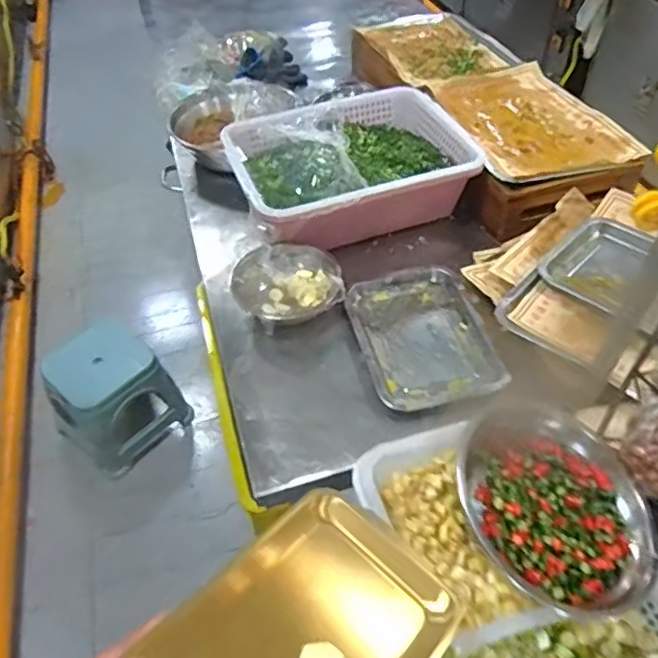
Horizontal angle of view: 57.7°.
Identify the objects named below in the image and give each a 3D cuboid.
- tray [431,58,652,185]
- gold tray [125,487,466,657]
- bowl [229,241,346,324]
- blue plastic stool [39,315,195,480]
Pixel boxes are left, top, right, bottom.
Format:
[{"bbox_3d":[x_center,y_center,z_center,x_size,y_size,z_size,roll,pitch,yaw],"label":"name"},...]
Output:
[{"bbox_3d":[0.357,-0.385,1.084,0.258,0.024,0.369,-17,51,-9],"label":"tray"},{"bbox_3d":[-0.016,0.206,0.392,0.143,0.015,0.210,35,41,24],"label":"gold tray"},{"bbox_3d":[-0.065,-0.071,0.916,0.164,0.066,0.135,-9,48,-5],"label":"bowl"},{"bbox_3d":[-0.582,0.179,1.589,0.287,0.284,0.267,28,55,25],"label":"blue plastic stool"}]

